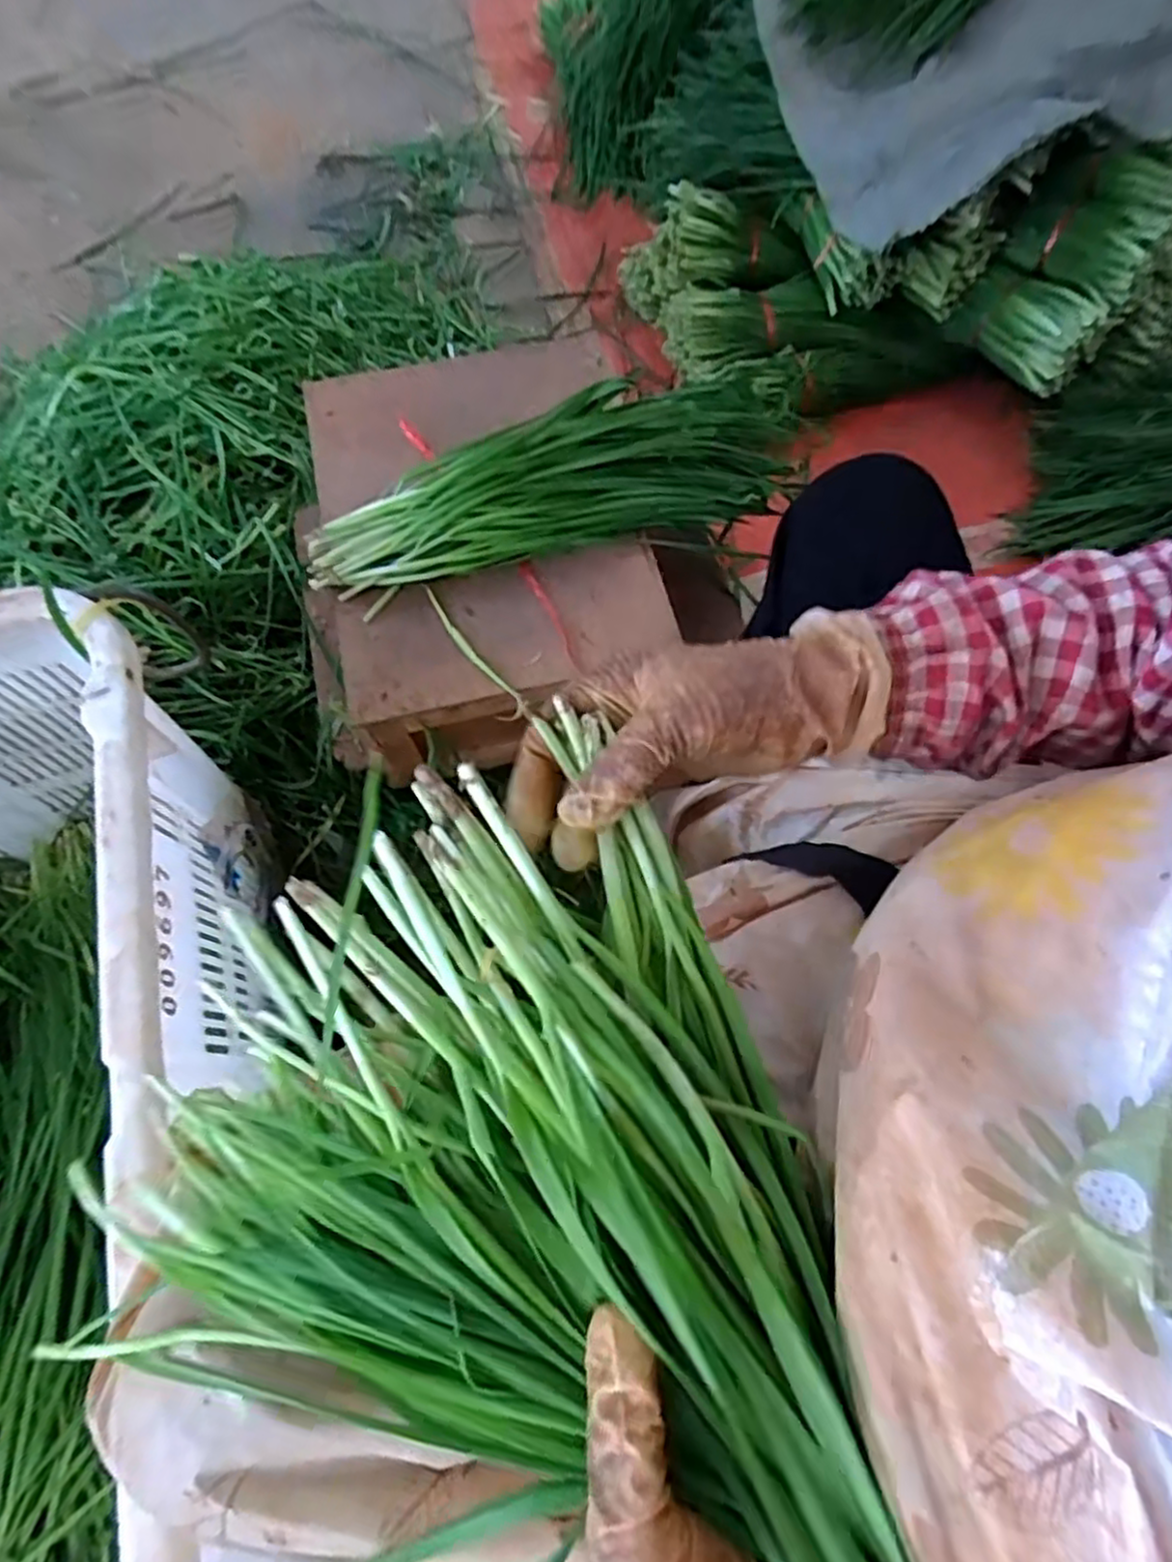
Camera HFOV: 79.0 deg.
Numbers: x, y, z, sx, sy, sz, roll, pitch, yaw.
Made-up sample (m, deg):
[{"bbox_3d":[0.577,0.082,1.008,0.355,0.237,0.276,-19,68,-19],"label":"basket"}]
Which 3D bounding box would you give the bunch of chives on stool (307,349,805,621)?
[{"bbox_3d":[-0.004,-0.266,0.619,0.469,0.083,0.159,-23,70,-10],"label":"bunch of chives on stool"}]

